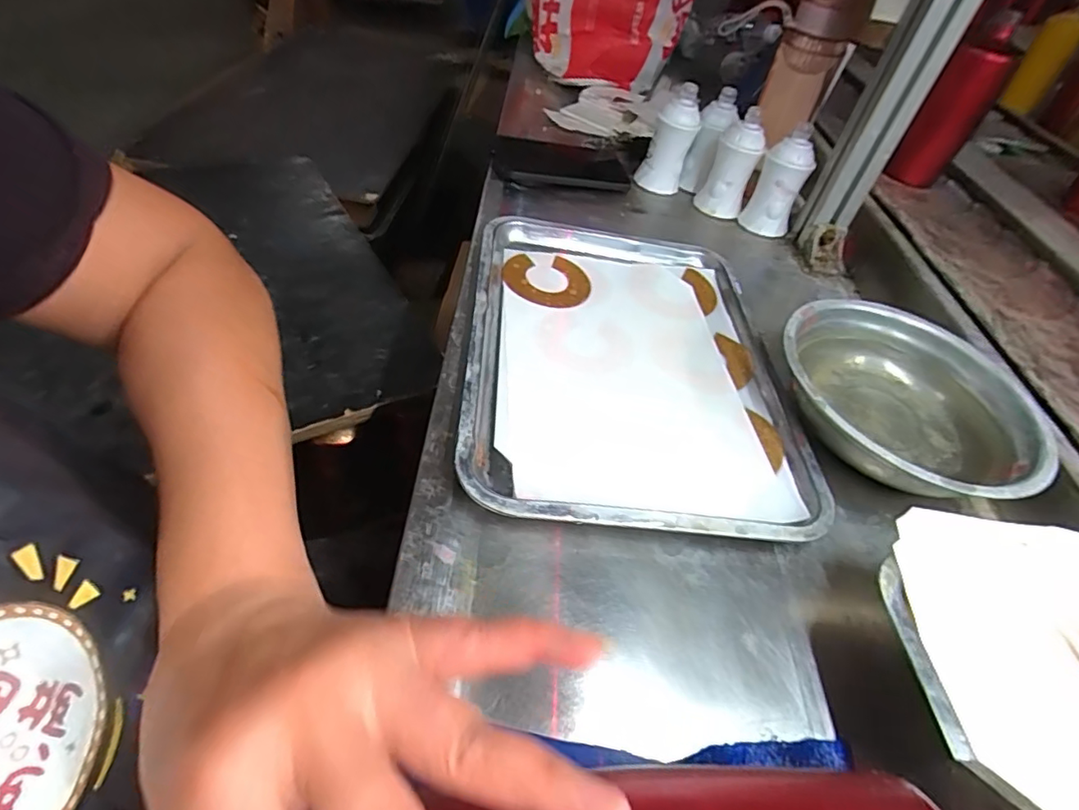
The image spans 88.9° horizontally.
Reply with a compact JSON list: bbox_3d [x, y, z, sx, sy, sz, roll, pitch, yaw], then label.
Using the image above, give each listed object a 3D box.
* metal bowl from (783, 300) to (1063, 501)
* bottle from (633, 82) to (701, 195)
[{"bbox_3d":[0.293,-0.007,0.437,0.196,0.067,0.189,-1,41,1],"label":"metal bowl"},{"bbox_3d":[0.165,-0.331,0.692,0.051,0.124,0.050,-8,37,-41],"label":"bottle"}]

